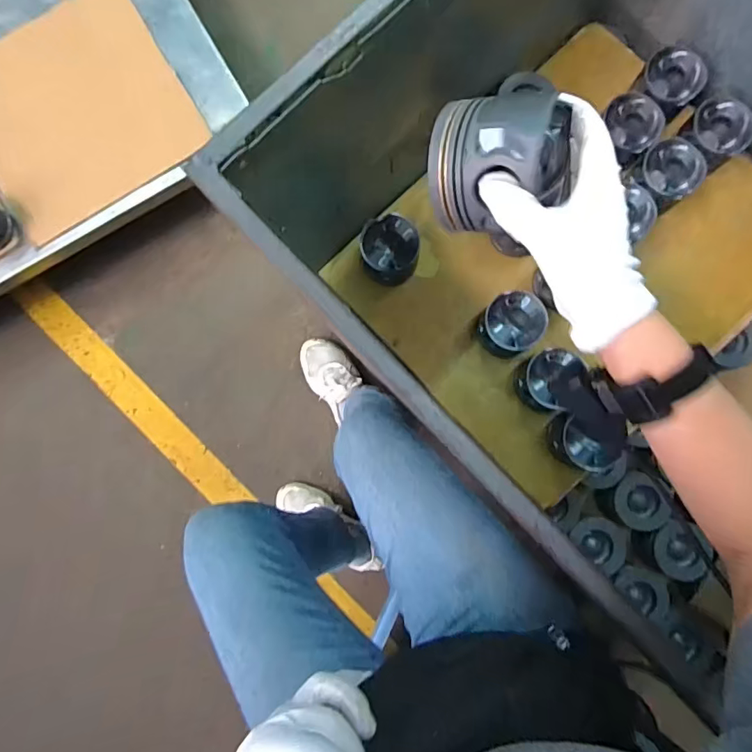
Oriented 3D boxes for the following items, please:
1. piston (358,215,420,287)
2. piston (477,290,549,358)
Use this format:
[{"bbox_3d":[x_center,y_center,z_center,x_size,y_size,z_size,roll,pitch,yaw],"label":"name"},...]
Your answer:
[{"bbox_3d":[0.023,-0.192,0.766,0.084,0.080,0.090,0,85,2],"label":"piston"},{"bbox_3d":[0.201,-0.076,0.745,0.091,0.061,0.089,-42,85,-2],"label":"piston"}]

